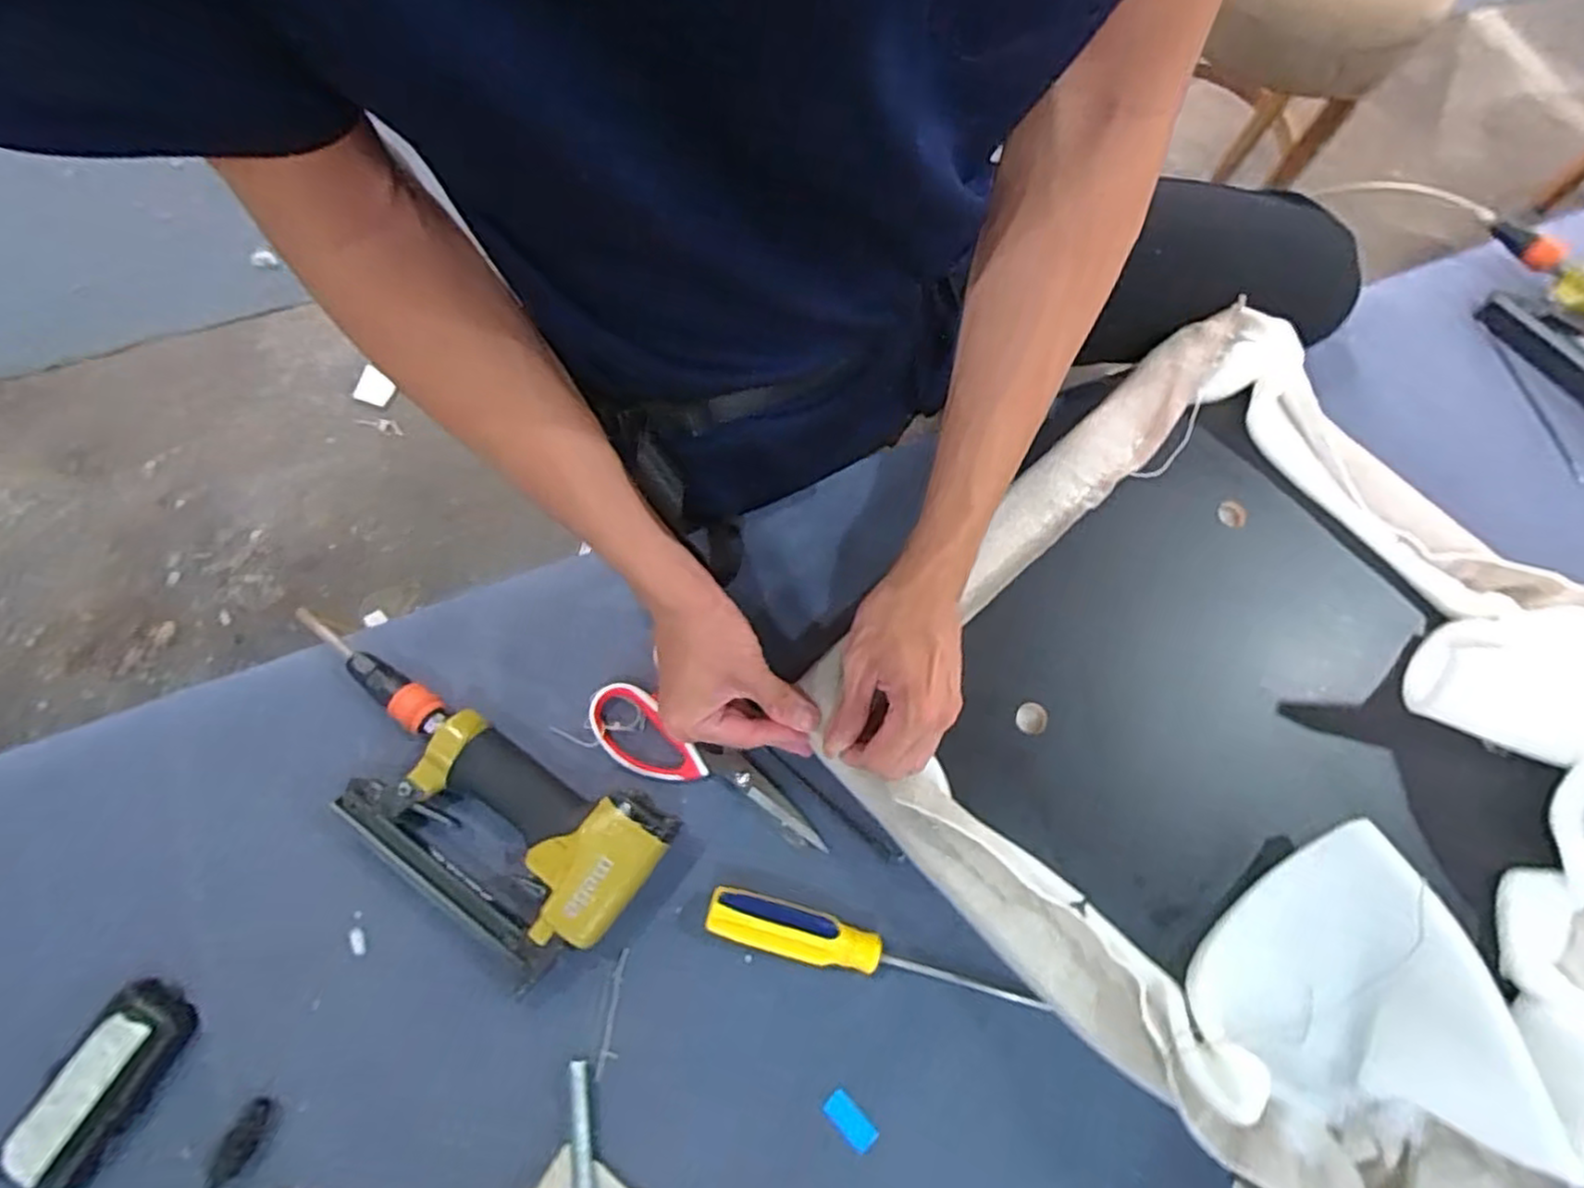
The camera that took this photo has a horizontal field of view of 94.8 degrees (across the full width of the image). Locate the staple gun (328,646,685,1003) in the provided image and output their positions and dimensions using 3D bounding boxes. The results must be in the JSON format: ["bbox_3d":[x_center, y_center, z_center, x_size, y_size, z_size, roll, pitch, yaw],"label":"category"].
[{"bbox_3d":[-0.218,0.144,0.487,0.259,0.042,0.126,28,72,8],"label":"staple gun"}]

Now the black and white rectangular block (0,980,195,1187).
[{"bbox_3d":[-0.410,0.293,0.431,0.046,0.031,0.106,25,71,7],"label":"black and white rectangular block"}]

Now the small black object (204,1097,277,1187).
[{"bbox_3d":[-0.328,0.330,0.434,0.020,0.006,0.051,28,72,8],"label":"small black object"}]

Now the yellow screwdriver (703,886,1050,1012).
[{"bbox_3d":[0.049,0.232,0.474,0.211,0.023,0.030,15,70,3],"label":"yellow screwdriver"}]

